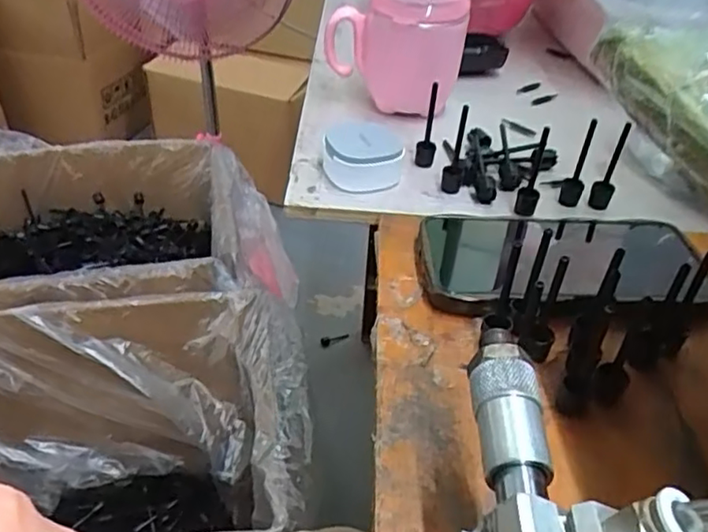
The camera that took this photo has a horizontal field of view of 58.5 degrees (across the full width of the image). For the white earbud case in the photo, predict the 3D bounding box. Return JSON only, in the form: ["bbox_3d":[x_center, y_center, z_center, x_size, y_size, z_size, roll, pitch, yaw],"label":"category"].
[{"bbox_3d":[0.006,-0.079,0.450,0.054,0.034,0.047,4,40,-1],"label":"white earbud case"}]

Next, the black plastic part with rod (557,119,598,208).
[{"bbox_3d":[0.156,-0.071,0.434,0.014,0.066,0.016,20,42,18],"label":"black plastic part with rod"}]

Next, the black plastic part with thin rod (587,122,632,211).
[{"bbox_3d":[0.177,-0.068,0.435,0.014,0.065,0.011,20,42,18],"label":"black plastic part with thin rod"}]

